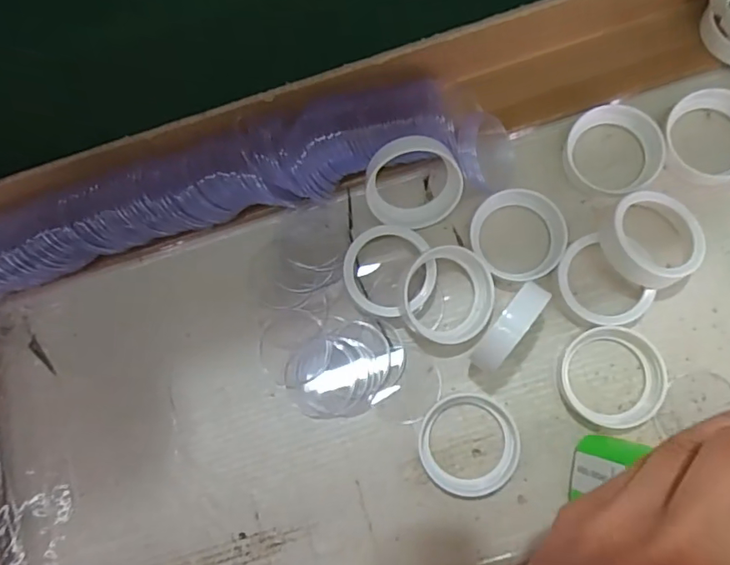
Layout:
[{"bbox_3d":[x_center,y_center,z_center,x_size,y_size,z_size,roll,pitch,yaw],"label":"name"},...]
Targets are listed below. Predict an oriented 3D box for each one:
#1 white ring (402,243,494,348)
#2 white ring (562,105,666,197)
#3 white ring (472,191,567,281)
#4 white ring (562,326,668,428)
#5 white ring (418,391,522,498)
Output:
[{"bbox_3d":[0.045,0.007,0.303,0.053,0.016,0.053,0,93,-7],"label":"white ring"},{"bbox_3d":[0.145,-0.076,0.313,0.051,0.018,0.054,-1,82,4],"label":"white ring"},{"bbox_3d":[0.089,-0.026,0.310,0.051,0.019,0.053,-1,82,4],"label":"white ring"},{"bbox_3d":[0.135,0.052,0.294,0.051,0.015,0.055,-1,82,4],"label":"white ring"},{"bbox_3d":[0.057,0.089,0.297,0.053,0.013,0.055,-1,82,4],"label":"white ring"}]

